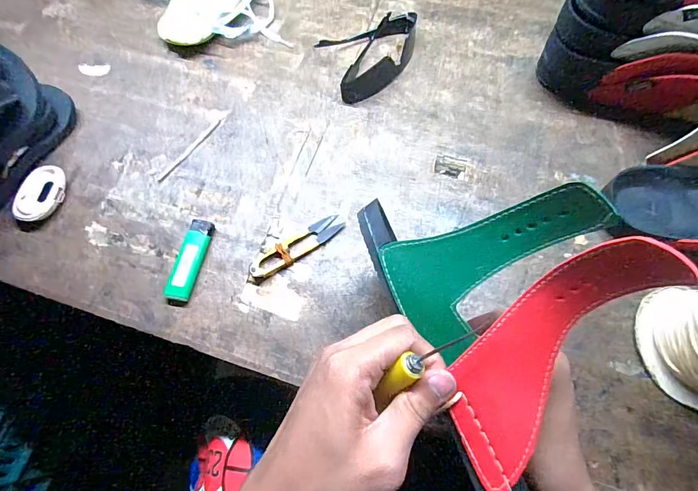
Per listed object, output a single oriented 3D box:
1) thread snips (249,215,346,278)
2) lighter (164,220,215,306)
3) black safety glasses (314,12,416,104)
[{"bbox_3d":[-0.050,0.000,0.372,0.100,0.012,0.024,-33,71,-12],"label":"thread snips"},{"bbox_3d":[-0.154,0.015,0.368,0.024,0.011,0.084,9,68,4],"label":"lighter"},{"bbox_3d":[0.033,-0.235,0.465,0.125,0.029,0.099,-23,69,-9],"label":"black safety glasses"}]

